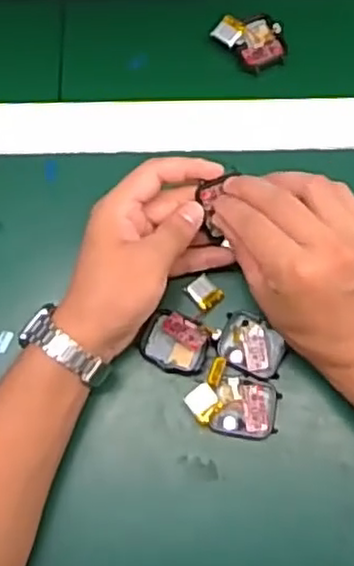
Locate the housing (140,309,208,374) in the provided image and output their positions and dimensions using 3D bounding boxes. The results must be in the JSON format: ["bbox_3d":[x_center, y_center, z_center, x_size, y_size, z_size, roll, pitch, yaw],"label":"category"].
[{"bbox_3d":[0.000,0.040,0.466,0.044,0.008,0.037,22,76,8],"label":"housing"}]

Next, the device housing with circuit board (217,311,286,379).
[{"bbox_3d":[0.051,0.041,0.465,0.044,0.006,0.038,17,76,7],"label":"device housing with circuit board"}]

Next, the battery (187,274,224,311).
[{"bbox_3d":[0.019,0.006,0.478,0.019,0.004,0.022,-42,77,-9],"label":"battery"}]

